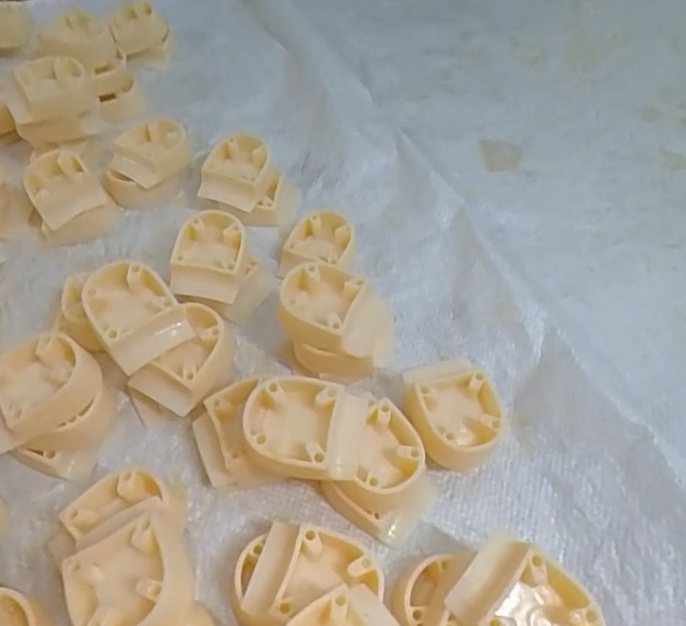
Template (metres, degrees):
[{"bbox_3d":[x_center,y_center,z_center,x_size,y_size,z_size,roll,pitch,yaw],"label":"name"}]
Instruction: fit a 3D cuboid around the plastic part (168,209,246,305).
[{"bbox_3d":[-0.092,-0.034,0.395,0.045,0.044,0.055,5,54,2],"label":"plastic part"}]

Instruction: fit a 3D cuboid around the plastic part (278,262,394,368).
[{"bbox_3d":[-0.005,0.008,0.357,0.067,0.060,0.046,14,55,8],"label":"plastic part"}]

